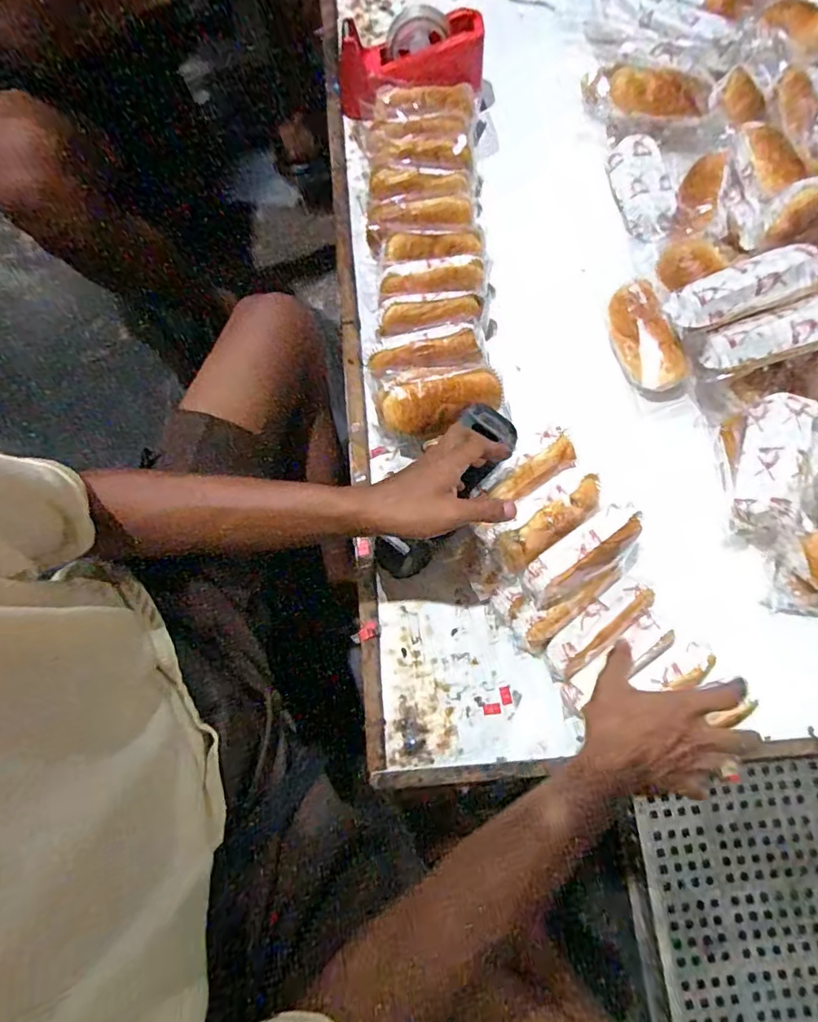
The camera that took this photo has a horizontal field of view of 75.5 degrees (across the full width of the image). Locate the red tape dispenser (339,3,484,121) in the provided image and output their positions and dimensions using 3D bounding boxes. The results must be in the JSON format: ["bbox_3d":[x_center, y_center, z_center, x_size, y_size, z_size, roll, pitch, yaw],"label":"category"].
[{"bbox_3d":[0.001,-0.642,0.753,0.199,0.089,0.090,-4,76,0],"label":"red tape dispenser"}]

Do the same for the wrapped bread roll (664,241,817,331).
[{"bbox_3d":[0.374,-0.252,0.591,0.154,0.039,0.059,-18,76,12],"label":"wrapped bread roll"}]

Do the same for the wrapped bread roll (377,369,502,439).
[{"bbox_3d":[0.039,-0.124,0.618,0.142,0.042,0.056,-10,76,-1],"label":"wrapped bread roll"}]

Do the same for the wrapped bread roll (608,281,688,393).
[{"bbox_3d":[0.293,-0.217,0.669,0.053,0.061,0.144,-15,76,-3],"label":"wrapped bread roll"}]

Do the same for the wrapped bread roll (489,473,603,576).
[{"bbox_3d":[0.145,0.004,0.557,0.138,0.040,0.053,-37,106,-6],"label":"wrapped bread roll"}]

